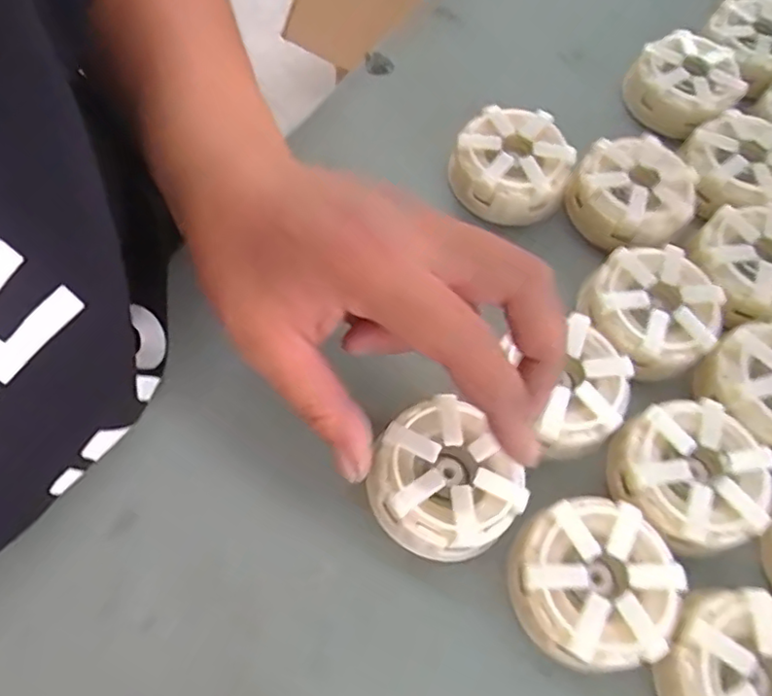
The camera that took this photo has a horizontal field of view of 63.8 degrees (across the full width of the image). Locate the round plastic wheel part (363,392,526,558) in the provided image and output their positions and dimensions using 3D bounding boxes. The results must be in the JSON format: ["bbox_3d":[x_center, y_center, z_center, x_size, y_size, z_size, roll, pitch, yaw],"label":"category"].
[{"bbox_3d":[0.022,0.054,0.251,0.053,0.022,0.058,1,65,-3],"label":"round plastic wheel part"}]

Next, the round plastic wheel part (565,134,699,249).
[{"bbox_3d":[0.129,-0.081,0.324,0.058,0.026,0.056,1,65,-3],"label":"round plastic wheel part"}]

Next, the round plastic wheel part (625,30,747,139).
[{"bbox_3d":[0.176,-0.157,0.368,0.060,0.032,0.054,41,69,15],"label":"round plastic wheel part"}]

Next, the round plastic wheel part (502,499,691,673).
[{"bbox_3d":[0.080,0.092,0.244,0.061,0.027,0.058,1,65,-3],"label":"round plastic wheel part"}]

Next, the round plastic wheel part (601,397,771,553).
[{"bbox_3d":[0.127,0.055,0.264,0.059,0.029,0.058,1,65,-3],"label":"round plastic wheel part"}]

